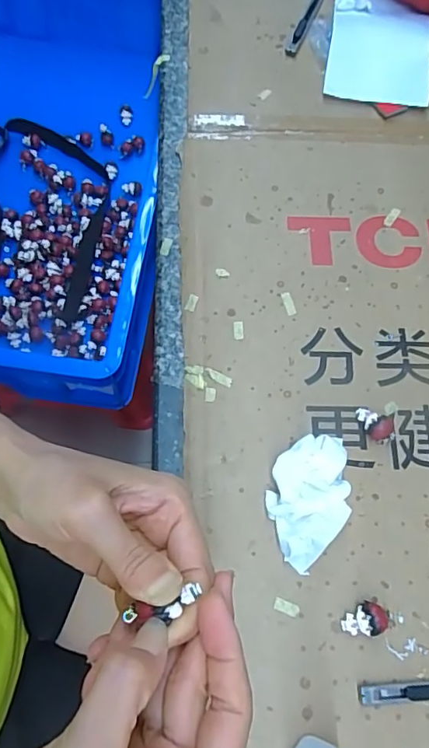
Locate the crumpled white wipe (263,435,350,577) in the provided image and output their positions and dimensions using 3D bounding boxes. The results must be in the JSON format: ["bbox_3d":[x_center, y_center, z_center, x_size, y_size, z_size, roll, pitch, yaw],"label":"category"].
[{"bbox_3d":[0.067,0.091,0.364,0.055,0.026,0.089,2,70,3],"label":"crumpled white wipe"}]

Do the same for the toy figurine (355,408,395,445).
[{"bbox_3d":[0.121,0.039,0.385,0.030,0.018,0.018,28,73,12],"label":"toy figurine"}]

